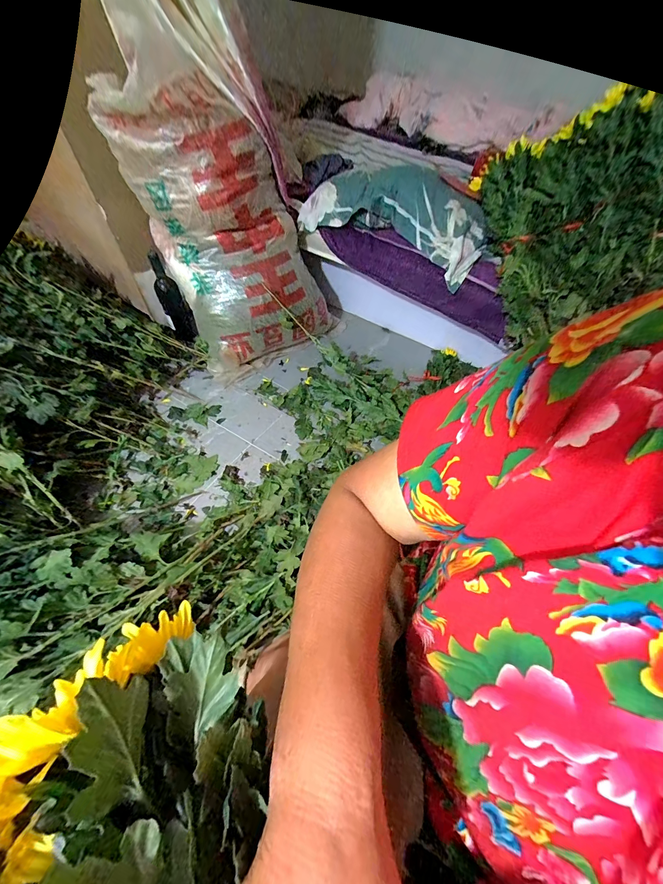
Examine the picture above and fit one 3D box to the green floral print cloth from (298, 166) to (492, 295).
[{"bbox_3d":[0.152,-0.608,0.846,0.513,0.160,0.168,38,61,21],"label":"green floral print cloth"}]

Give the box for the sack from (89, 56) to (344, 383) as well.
[{"bbox_3d":[-0.235,-0.527,0.905,0.435,0.627,0.334,-27,60,-20],"label":"sack"}]

